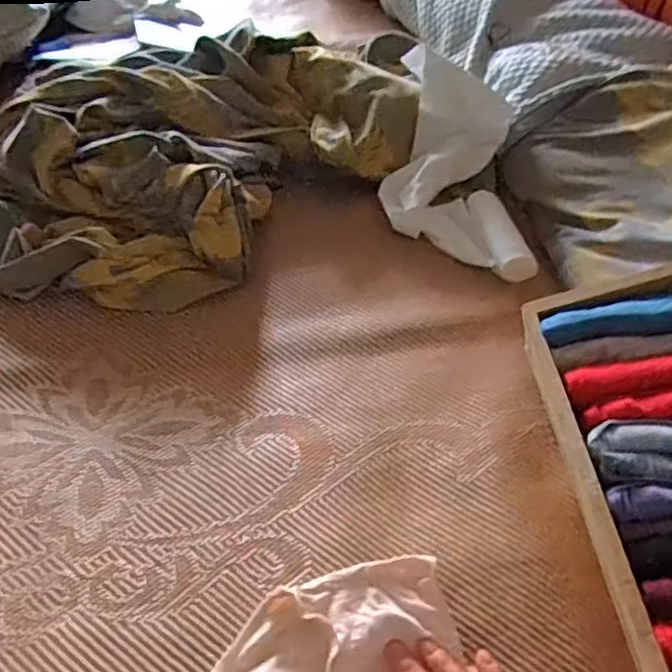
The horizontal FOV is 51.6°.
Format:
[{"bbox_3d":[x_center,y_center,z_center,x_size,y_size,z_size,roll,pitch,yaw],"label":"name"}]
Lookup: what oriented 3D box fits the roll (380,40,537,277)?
[{"bbox_3d":[0.150,-0.214,0.883,0.180,0.068,0.341,-3,68,-7],"label":"roll"}]

